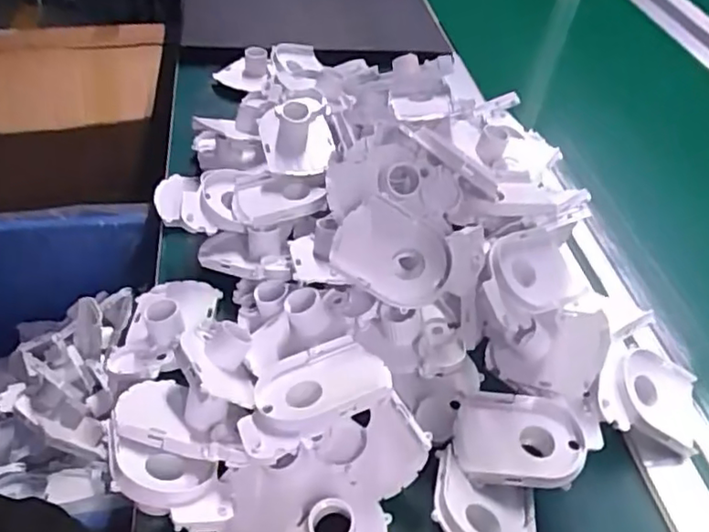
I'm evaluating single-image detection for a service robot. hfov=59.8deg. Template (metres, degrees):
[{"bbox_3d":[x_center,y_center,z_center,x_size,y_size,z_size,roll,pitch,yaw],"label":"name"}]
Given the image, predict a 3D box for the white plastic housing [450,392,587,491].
[{"bbox_3d":[0.114,0.121,0.428,0.085,0.020,0.066,8,44,0],"label":"white plastic housing"}]

